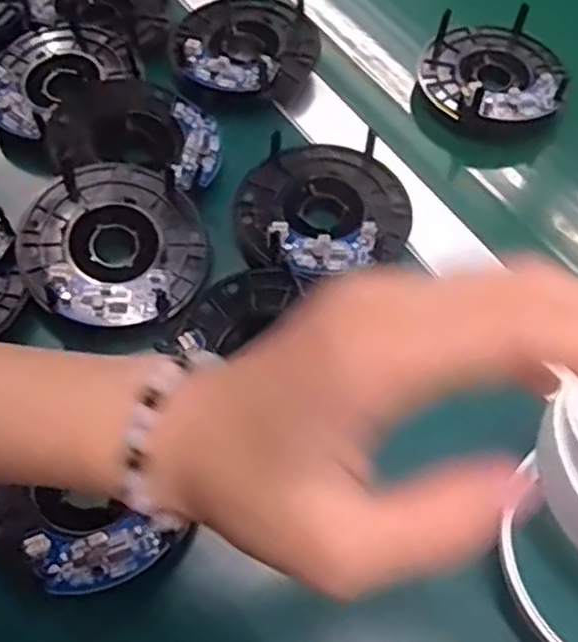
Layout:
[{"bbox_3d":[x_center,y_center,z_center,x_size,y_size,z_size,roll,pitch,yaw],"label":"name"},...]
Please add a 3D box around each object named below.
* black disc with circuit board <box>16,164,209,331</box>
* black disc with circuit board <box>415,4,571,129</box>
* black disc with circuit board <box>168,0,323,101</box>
[{"bbox_3d":[-0.098,-0.045,0.410,0.100,0.016,0.104,1,59,-1],"label":"black disc with circuit board"},{"bbox_3d":[0.139,-0.169,0.512,0.094,0.047,0.099,1,59,-1],"label":"black disc with circuit board"},{"bbox_3d":[-0.031,-0.194,0.509,0.099,0.030,0.101,1,59,-1],"label":"black disc with circuit board"}]

